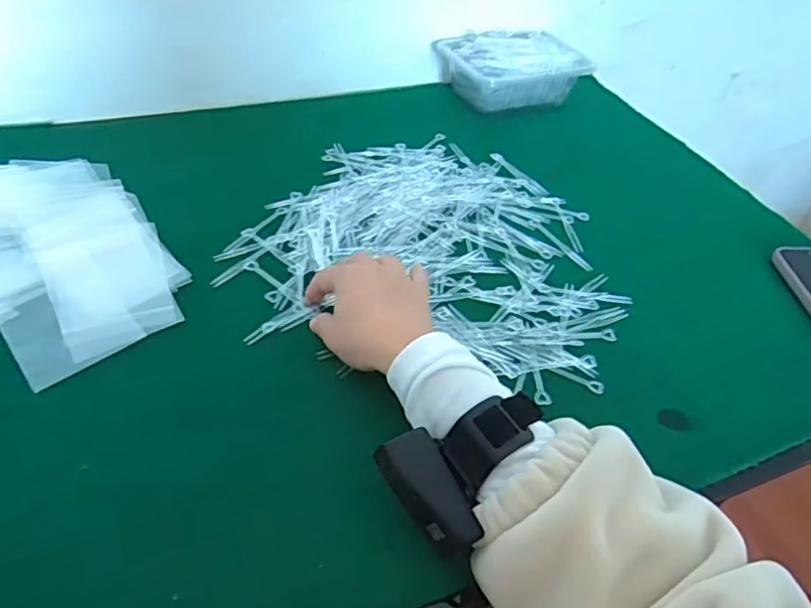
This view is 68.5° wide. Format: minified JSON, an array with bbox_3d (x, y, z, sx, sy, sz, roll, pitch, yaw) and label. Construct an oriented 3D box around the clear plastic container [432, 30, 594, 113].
[{"bbox_3d":[0.139,-0.305,0.782,0.173,0.068,0.128,-14,48,-21],"label":"clear plastic container"}]

